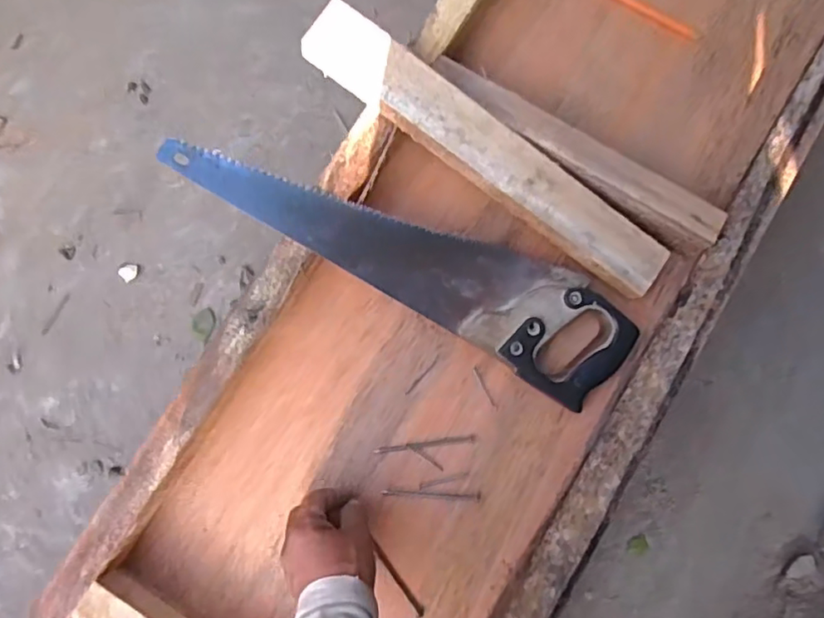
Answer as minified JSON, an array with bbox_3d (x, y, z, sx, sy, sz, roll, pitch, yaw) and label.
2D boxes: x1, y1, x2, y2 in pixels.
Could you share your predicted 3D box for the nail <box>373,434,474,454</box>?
[{"bbox_3d":[0.014,0.140,0.611,0.104,0.004,0.008,-6,80,-2],"label":"nail"}]

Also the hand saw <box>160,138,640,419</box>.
[{"bbox_3d":[0.001,-0.063,0.601,0.483,0.023,0.115,31,79,-2],"label":"hand saw"}]

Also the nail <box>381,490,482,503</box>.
[{"bbox_3d":[0.021,0.188,0.604,0.100,0.006,0.009,5,79,0],"label":"nail"}]

